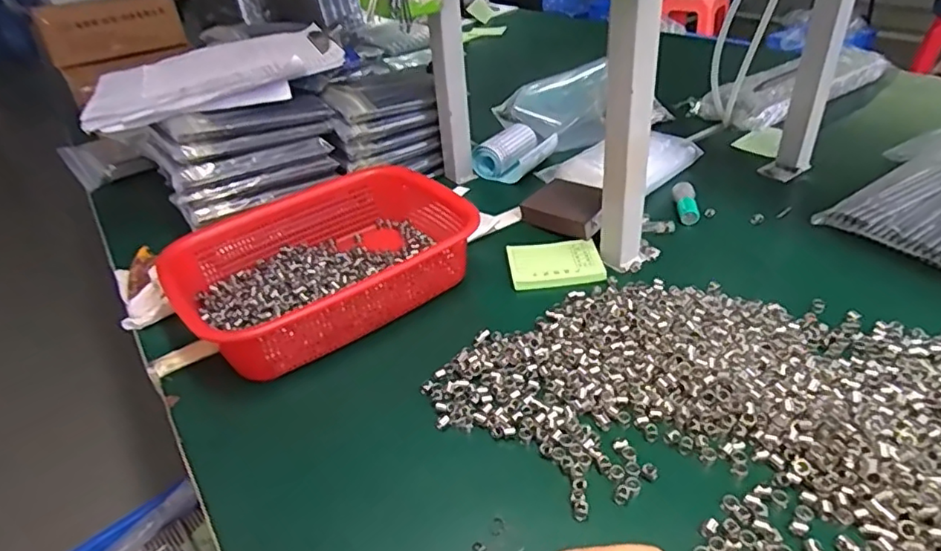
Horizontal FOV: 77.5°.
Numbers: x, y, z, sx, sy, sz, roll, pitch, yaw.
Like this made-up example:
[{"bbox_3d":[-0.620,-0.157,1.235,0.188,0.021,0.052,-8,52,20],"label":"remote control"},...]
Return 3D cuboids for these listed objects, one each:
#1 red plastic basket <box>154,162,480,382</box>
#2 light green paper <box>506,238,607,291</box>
[{"bbox_3d":[-0.129,-0.017,0.602,0.284,0.073,0.202,-26,39,-26],"label":"red plastic basket"},{"bbox_3d":[0.089,-0.014,0.622,0.095,0.010,0.074,-5,34,1],"label":"light green paper"}]

